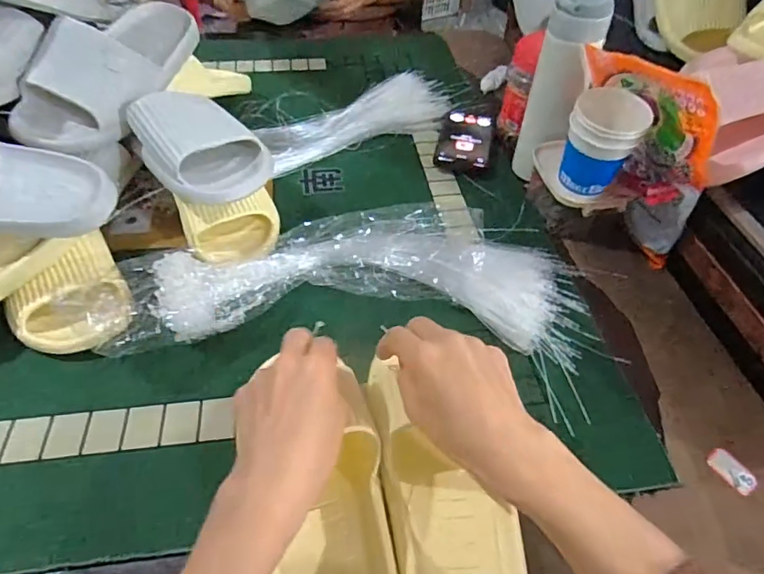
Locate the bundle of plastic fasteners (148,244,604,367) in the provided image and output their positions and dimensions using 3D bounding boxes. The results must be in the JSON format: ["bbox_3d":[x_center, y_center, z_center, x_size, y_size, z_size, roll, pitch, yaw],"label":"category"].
[{"bbox_3d":[-0.008,-0.004,0.502,0.410,0.064,0.157,3,49,1],"label":"bundle of plastic fasteners"}]

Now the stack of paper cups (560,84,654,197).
[{"bbox_3d":[0.227,-0.149,0.521,0.070,0.098,0.070,26,53,20],"label":"stack of paper cups"}]

